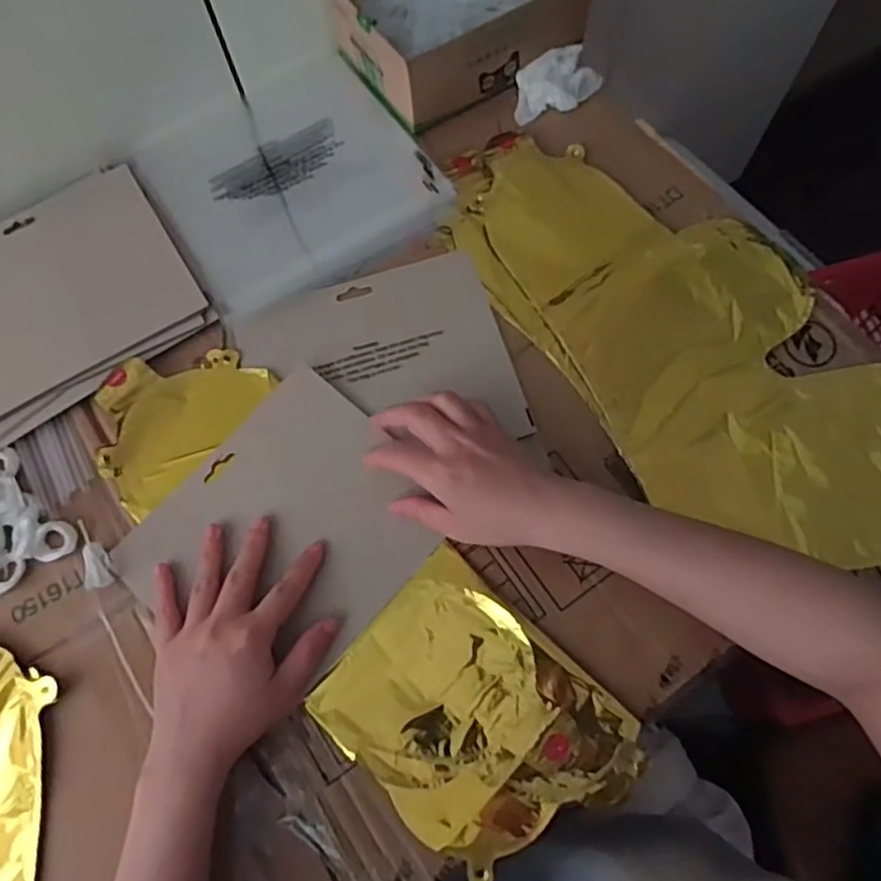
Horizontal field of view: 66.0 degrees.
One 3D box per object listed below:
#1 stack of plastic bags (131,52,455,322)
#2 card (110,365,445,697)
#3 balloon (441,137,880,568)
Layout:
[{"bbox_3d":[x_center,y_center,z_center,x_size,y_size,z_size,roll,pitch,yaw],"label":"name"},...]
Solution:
[{"bbox_3d":[-0.126,-0.222,0.572,0.208,0.034,0.218,-31,74,-9],"label":"stack of plastic bags"},{"bbox_3d":[-0.102,0.060,0.465,0.166,0.009,0.184,40,76,13],"label":"card"},{"bbox_3d":[0.188,-0.080,0.499,0.205,0.015,0.426,-36,75,-10],"label":"balloon"}]

